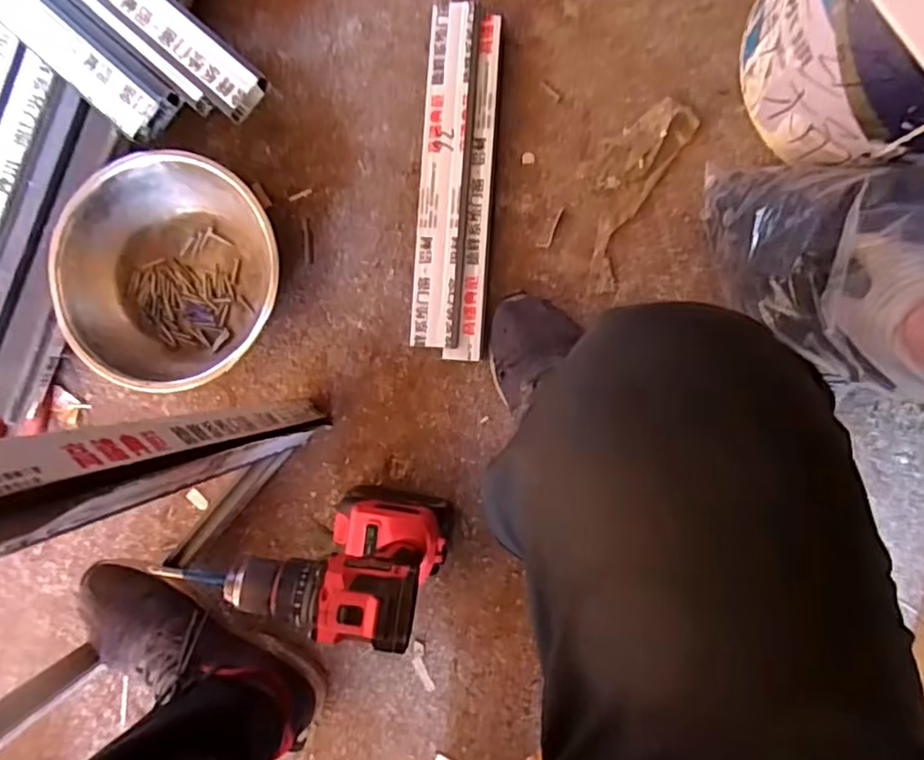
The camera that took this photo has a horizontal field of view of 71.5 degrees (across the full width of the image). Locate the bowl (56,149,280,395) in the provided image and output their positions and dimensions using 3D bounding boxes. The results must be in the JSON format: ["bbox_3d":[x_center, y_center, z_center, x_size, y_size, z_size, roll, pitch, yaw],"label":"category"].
[{"bbox_3d":[-0.301,-0.110,0.678,0.228,0.085,0.229,0,91,3],"label":"bowl"}]

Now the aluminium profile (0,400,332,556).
[{"bbox_3d":[-0.191,0.053,0.441,0.053,0.472,0.049,-41,89,5],"label":"aluminium profile"}]

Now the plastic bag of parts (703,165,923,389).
[{"bbox_3d":[0.378,-0.090,0.526,0.361,0.134,0.181,13,92,21],"label":"plastic bag of parts"}]

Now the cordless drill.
[{"bbox_3d":[-0.100,0.153,0.562,0.140,0.206,0.067,11,93,4],"label":"cordless drill"}]

